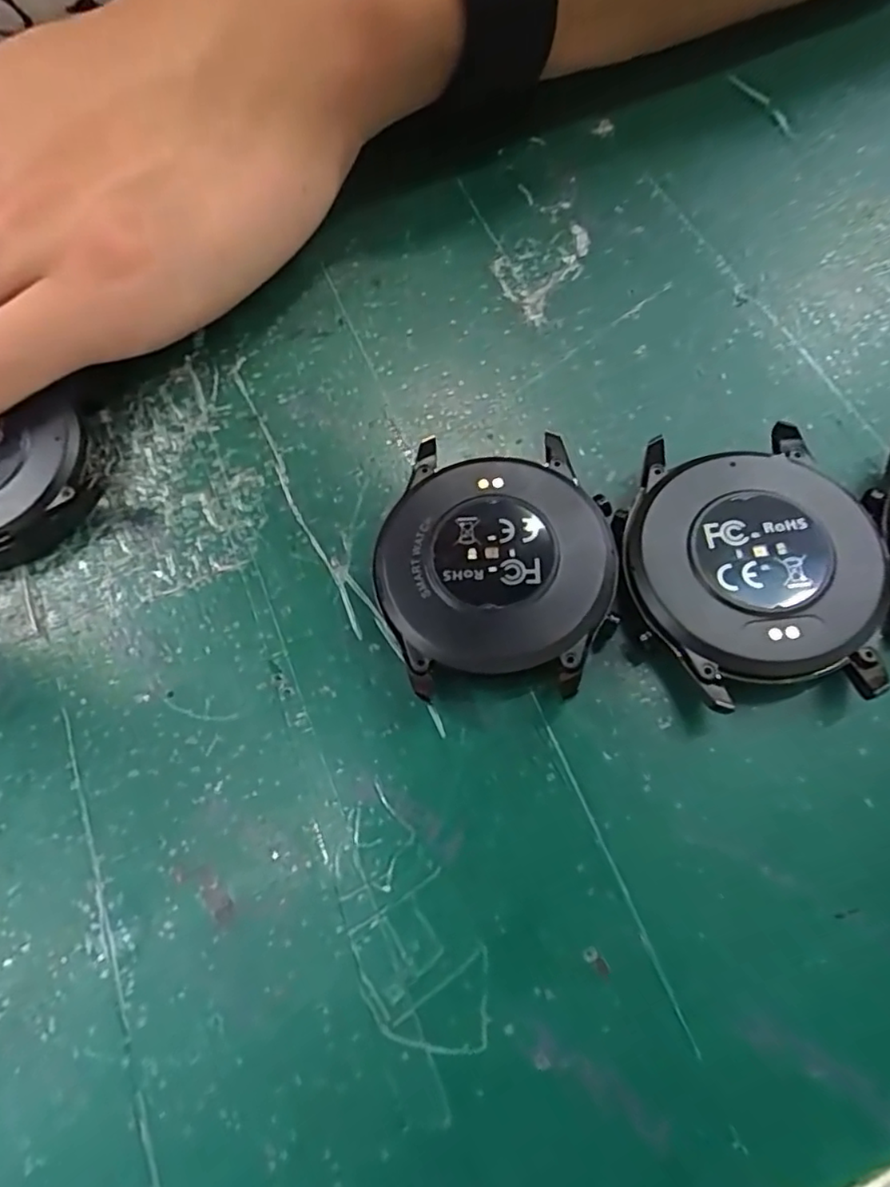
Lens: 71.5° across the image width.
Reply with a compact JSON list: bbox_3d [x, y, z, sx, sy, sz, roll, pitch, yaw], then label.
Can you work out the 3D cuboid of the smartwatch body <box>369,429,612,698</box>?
[{"bbox_3d":[0.010,-0.006,0.119,0.042,0.014,0.047,1,67,4],"label":"smartwatch body"}]

